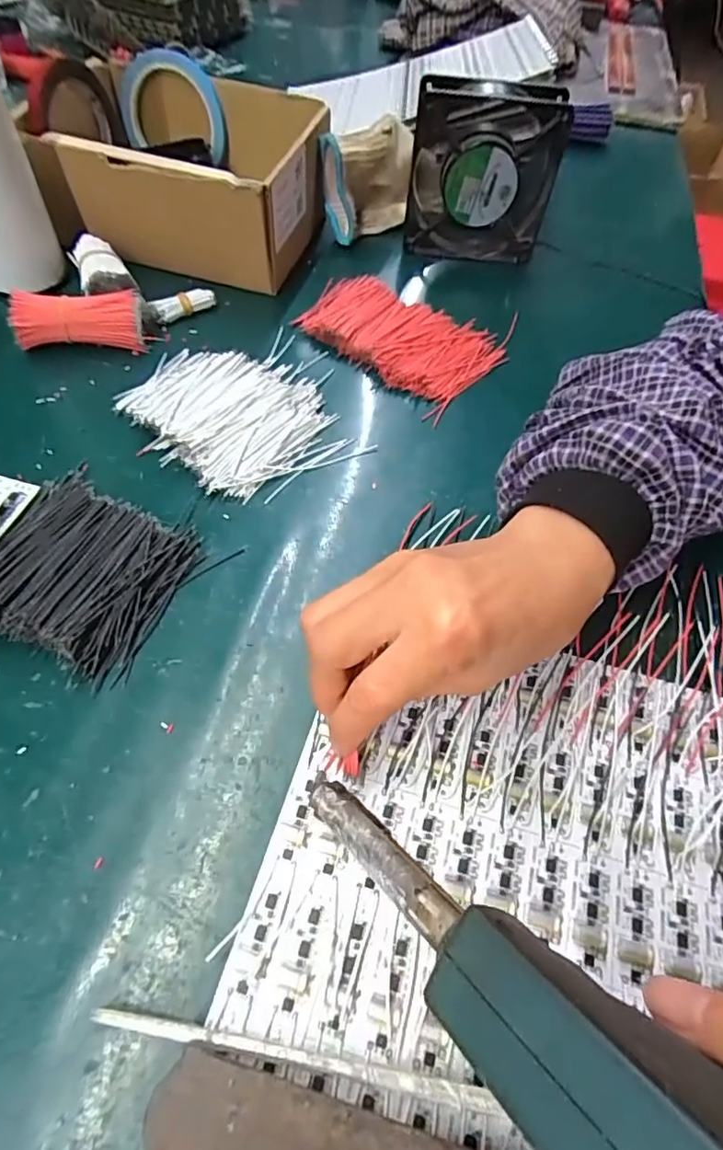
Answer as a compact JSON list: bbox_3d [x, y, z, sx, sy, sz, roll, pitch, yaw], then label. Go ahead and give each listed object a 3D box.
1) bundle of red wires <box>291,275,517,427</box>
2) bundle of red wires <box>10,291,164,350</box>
[{"bbox_3d":[0.031,-0.194,0.431,0.152,0.017,0.109,35,60,18],"label":"bundle of red wires"},{"bbox_3d":[-0.204,-0.185,0.399,0.092,0.033,0.029,-5,57,-8],"label":"bundle of red wires"}]

